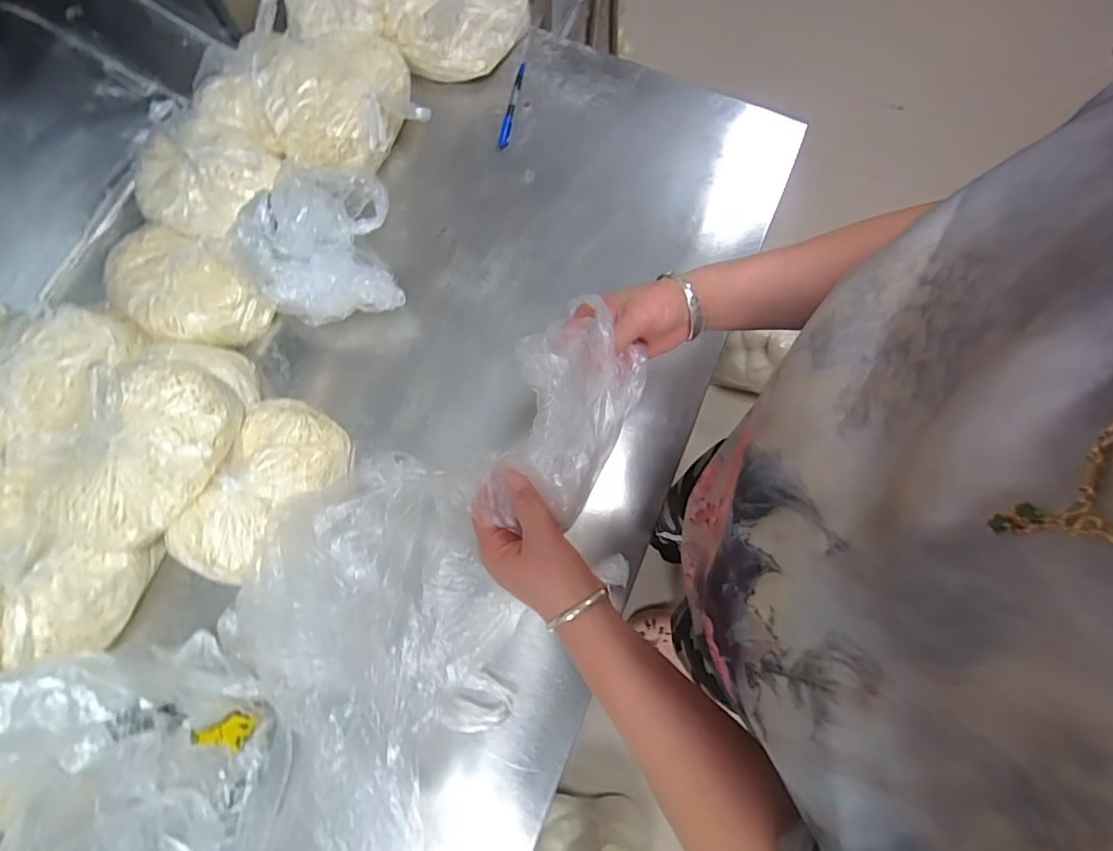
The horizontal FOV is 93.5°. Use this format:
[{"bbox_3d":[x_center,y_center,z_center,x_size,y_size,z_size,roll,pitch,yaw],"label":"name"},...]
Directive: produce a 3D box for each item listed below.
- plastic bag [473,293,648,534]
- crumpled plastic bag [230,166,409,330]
[{"bbox_3d":[0.005,-0.007,0.382,0.085,0.073,0.166,28,78,6],"label":"plastic bag"},{"bbox_3d":[-0.290,-0.222,0.642,0.176,0.087,0.194,-9,75,-9],"label":"crumpled plastic bag"}]

